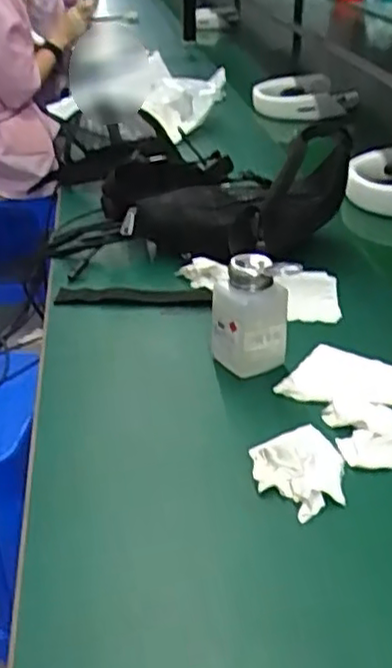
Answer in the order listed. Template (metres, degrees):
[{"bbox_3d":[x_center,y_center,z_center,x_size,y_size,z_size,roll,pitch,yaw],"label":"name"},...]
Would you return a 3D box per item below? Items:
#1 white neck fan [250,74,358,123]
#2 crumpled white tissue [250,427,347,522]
[{"bbox_3d":[0.235,-0.514,1.556,0.221,0.065,0.181,-1,32,-1],"label":"white neck fan"},{"bbox_3d":[0.079,0.096,0.526,0.073,0.014,0.078,-17,35,-25],"label":"crumpled white tissue"}]

